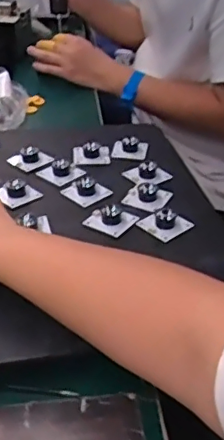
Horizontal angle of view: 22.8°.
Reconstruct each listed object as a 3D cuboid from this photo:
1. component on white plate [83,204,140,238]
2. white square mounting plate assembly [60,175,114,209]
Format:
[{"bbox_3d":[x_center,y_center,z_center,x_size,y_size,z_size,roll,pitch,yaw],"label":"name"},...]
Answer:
[{"bbox_3d":[-0.002,-0.002,0.576,0.043,0.019,0.038,24,41,31],"label":"component on white plate"},{"bbox_3d":[-0.030,-0.036,0.622,0.049,0.015,0.037,26,42,33],"label":"white square mounting plate assembly"}]

